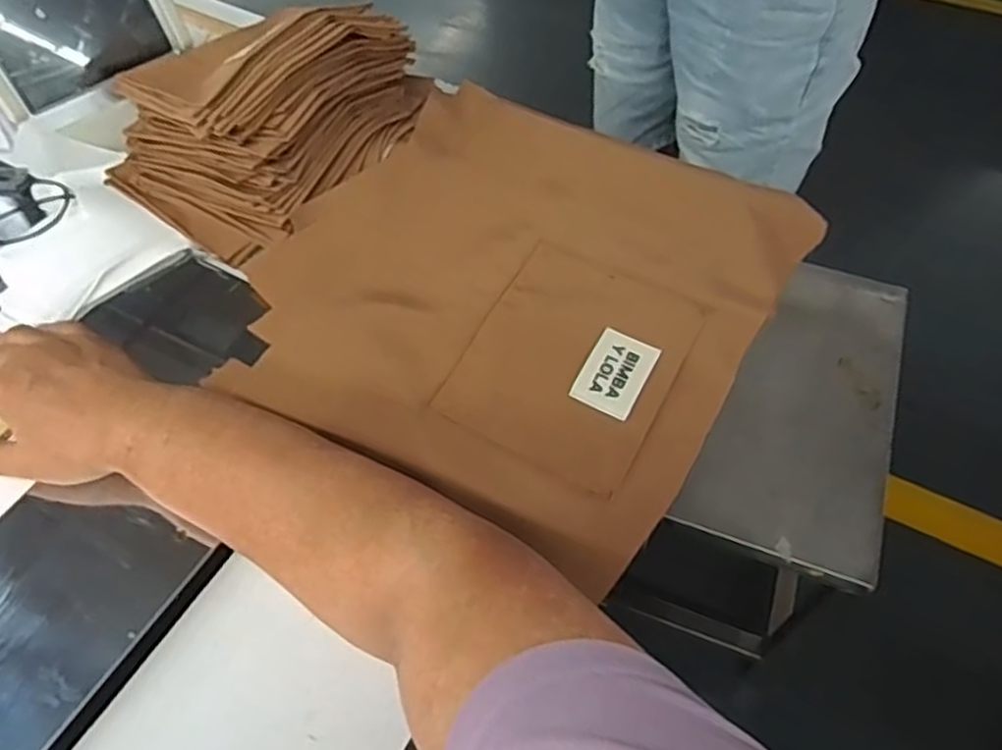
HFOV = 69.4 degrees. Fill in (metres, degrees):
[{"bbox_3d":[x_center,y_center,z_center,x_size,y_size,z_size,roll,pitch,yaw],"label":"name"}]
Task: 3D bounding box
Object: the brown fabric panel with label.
[{"bbox_3d":[0.022,-0.071,0.545,0.325,0.053,0.355,24,59,17],"label":"brown fabric panel with label"}]

